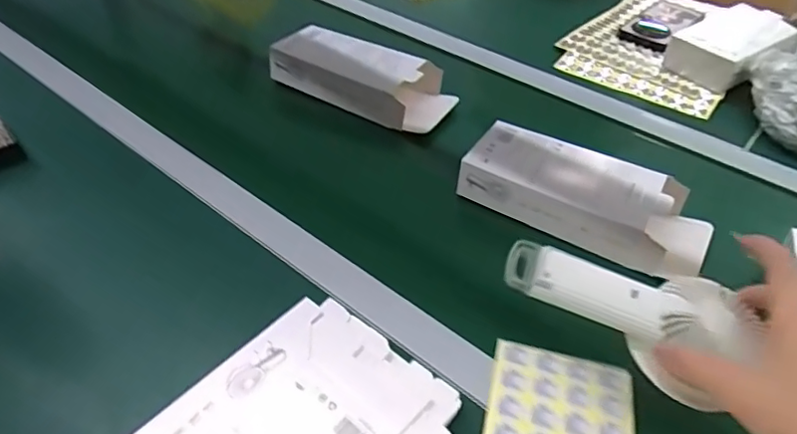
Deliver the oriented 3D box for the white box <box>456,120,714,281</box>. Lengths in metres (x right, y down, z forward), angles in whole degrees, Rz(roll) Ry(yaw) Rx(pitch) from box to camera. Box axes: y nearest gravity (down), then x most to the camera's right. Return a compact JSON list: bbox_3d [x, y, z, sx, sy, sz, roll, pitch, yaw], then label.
[{"bbox_3d":[0.192,-0.019,0.603,0.244,0.051,0.107,24,49,21],"label":"white box"}]

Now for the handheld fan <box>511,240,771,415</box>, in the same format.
[{"bbox_3d":[0.153,0.065,0.400,0.163,0.043,0.078,19,47,5],"label":"handheld fan"}]

